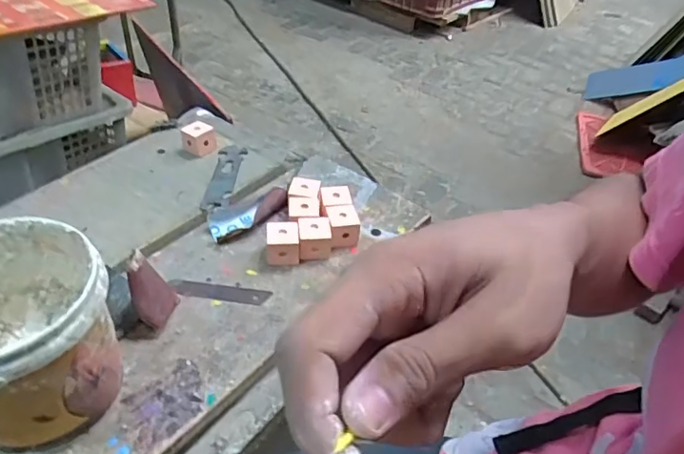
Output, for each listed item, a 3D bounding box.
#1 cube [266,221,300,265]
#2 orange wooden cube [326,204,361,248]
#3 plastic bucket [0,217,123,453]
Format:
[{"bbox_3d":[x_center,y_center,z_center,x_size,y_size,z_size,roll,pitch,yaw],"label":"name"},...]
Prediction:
[{"bbox_3d":[-0.059,0.016,0.529,0.032,0.033,0.032,-1,40,-8],"label":"cube"},{"bbox_3d":[0.000,-0.001,0.557,0.031,0.032,0.036,-5,41,-13],"label":"orange wooden cube"},{"bbox_3d":[-0.221,0.082,0.376,0.122,0.125,0.115,3,40,-3],"label":"plastic bucket"}]

